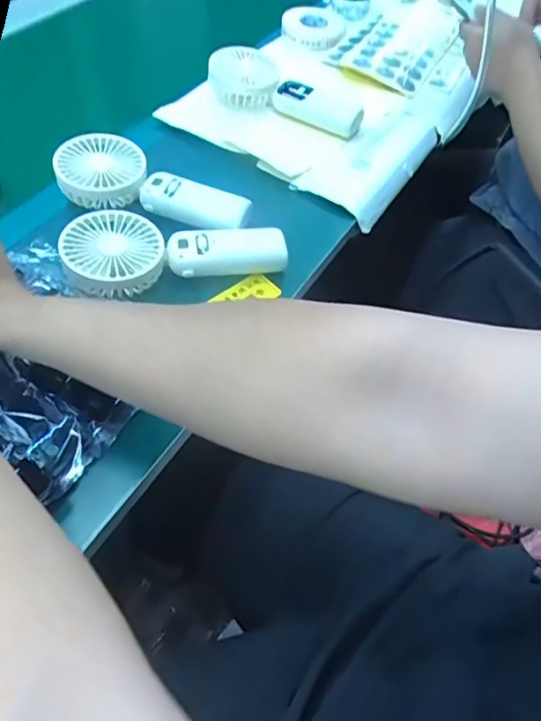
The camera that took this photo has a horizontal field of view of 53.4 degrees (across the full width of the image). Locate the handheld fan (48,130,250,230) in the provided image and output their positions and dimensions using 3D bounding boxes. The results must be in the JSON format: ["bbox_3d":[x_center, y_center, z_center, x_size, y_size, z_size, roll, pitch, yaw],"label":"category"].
[{"bbox_3d":[-0.118,-0.181,0.557,0.199,0.042,0.086,11,55,5],"label":"handheld fan"}]

